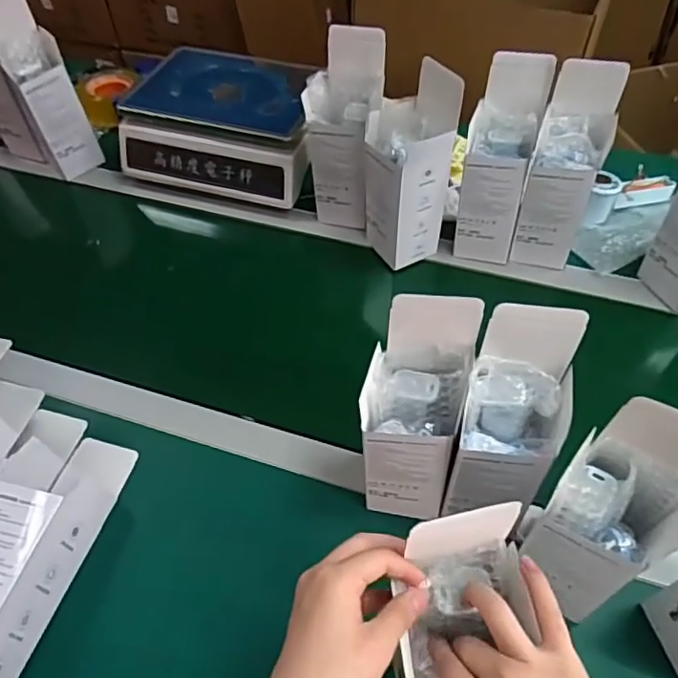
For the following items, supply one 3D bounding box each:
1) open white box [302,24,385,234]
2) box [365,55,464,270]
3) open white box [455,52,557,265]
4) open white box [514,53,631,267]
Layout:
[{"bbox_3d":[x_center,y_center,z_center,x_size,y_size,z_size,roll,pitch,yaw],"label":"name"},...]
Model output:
[{"bbox_3d":[0.009,-0.260,0.755,0.099,0.235,0.096,3,54,3],"label":"open white box"},{"bbox_3d":[0.084,-0.207,0.707,0.076,0.232,0.090,-25,58,-17],"label":"box"},{"bbox_3d":[0.196,-0.211,0.712,0.080,0.243,0.086,16,56,11],"label":"open white box"},{"bbox_3d":[0.269,-0.198,0.694,0.078,0.240,0.072,19,57,14],"label":"open white box"}]

